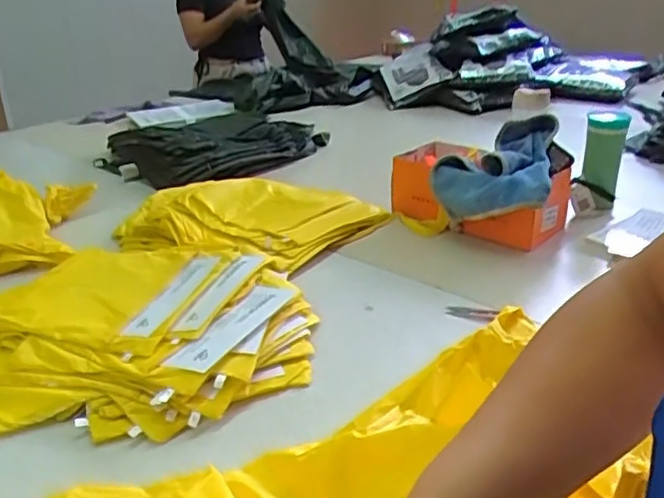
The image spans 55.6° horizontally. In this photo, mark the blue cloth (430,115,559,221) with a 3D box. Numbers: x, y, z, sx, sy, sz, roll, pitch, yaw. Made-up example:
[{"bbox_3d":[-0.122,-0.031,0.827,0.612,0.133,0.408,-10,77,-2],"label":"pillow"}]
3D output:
[{"bbox_3d":[0.336,-0.182,1.293,0.228,0.083,0.309,1,37,24],"label":"blue cloth"}]

